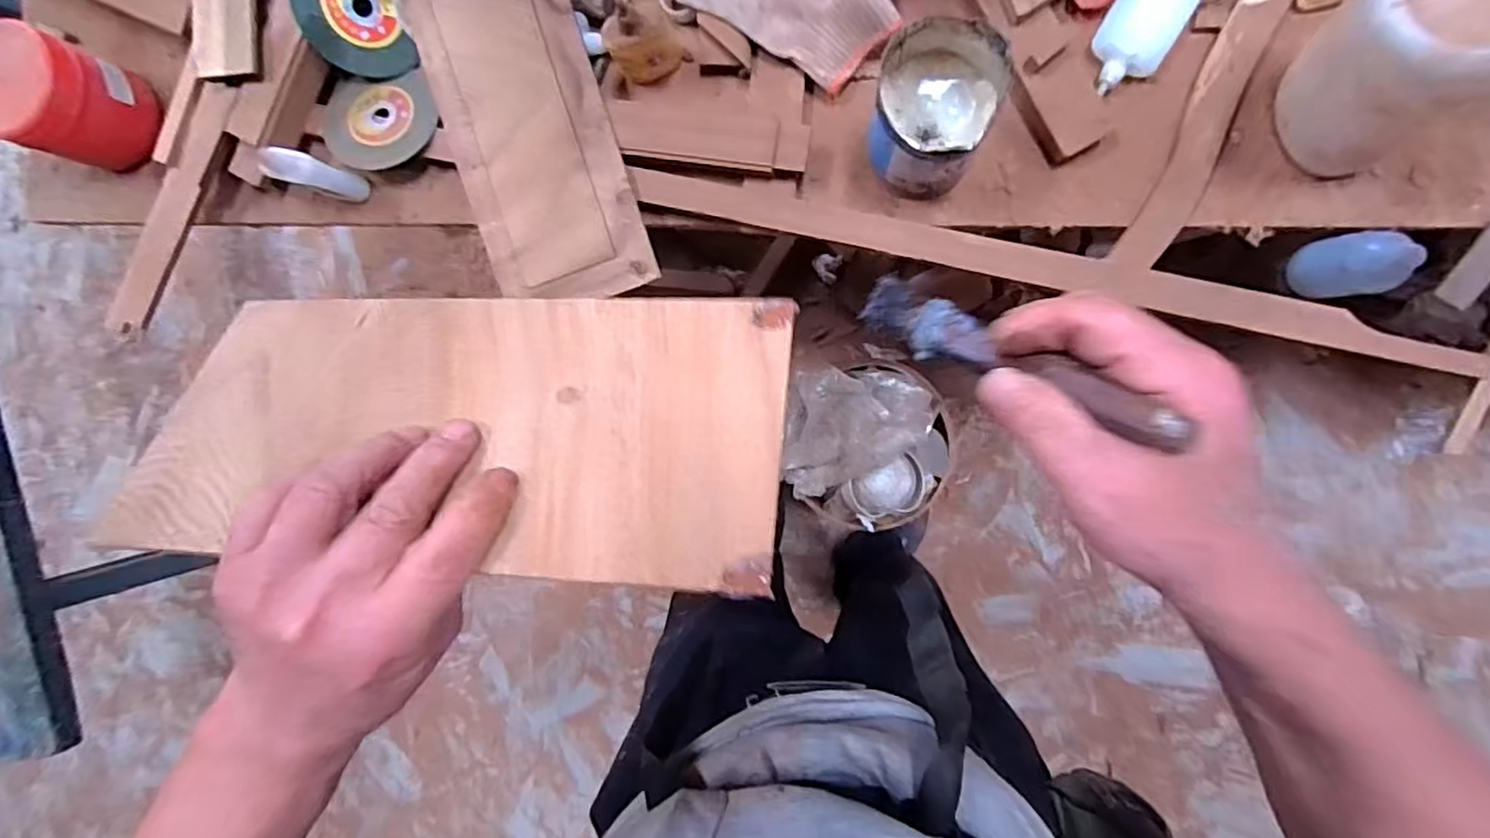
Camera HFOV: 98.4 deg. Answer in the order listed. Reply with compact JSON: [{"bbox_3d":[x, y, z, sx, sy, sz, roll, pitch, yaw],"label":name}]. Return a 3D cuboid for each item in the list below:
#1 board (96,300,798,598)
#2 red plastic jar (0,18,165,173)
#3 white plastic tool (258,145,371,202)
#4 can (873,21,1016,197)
[{"bbox_3d":[-0.127,-0.001,0.290,0.290,0.008,0.138,2,59,8],"label":"board"},{"bbox_3d":[-0.596,-0.279,0.565,0.085,0.095,0.090,1,95,8],"label":"red plastic jar"},{"bbox_3d":[-0.368,-0.208,0.549,0.044,0.082,0.024,16,97,6],"label":"white plastic tool"},{"bbox_3d":[0.132,-0.218,0.462,0.081,0.100,0.088,1,95,8],"label":"can"}]

